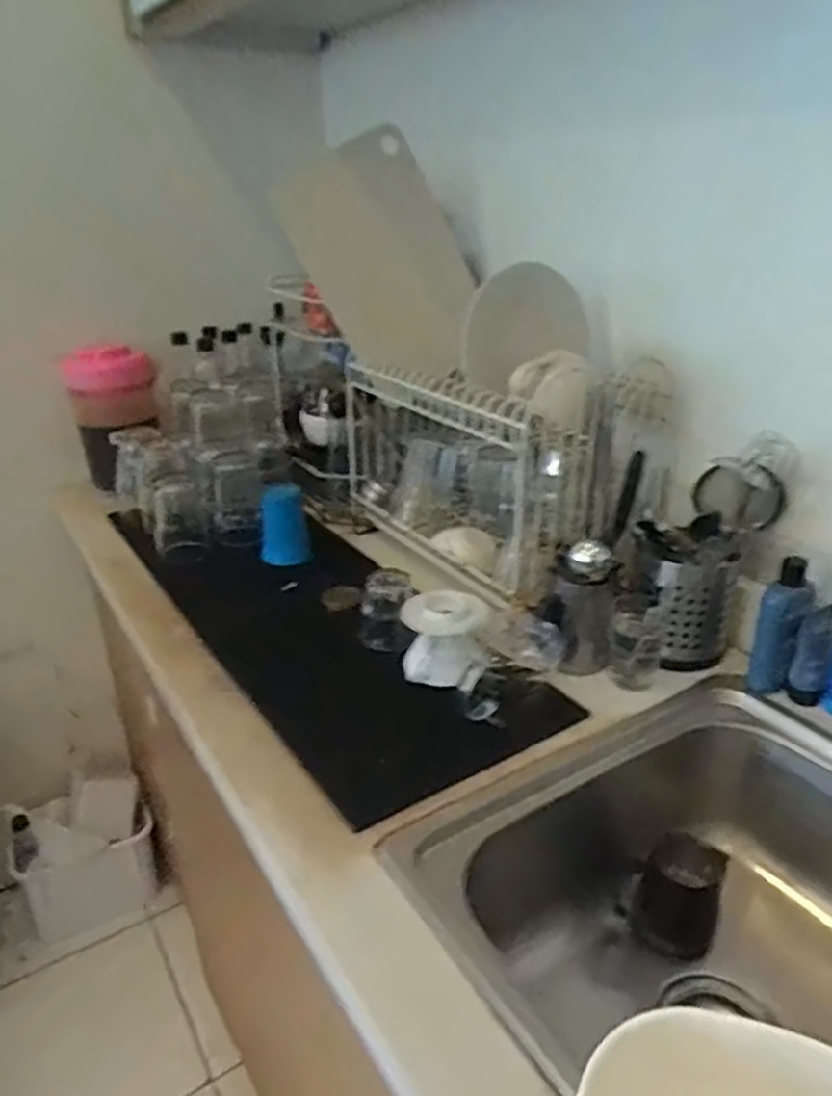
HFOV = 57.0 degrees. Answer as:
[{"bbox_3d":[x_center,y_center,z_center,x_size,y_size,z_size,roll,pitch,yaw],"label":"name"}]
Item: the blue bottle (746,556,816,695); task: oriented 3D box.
[{"bbox_3d":[0.404,0.088,0.846,0.046,0.150,0.039,11,28,24],"label":"blue bottle"}]

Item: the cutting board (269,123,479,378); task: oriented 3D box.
[{"bbox_3d":[-0.040,-0.416,1.137,0.234,0.339,0.018,-35,27,-18],"label":"cutting board"}]

